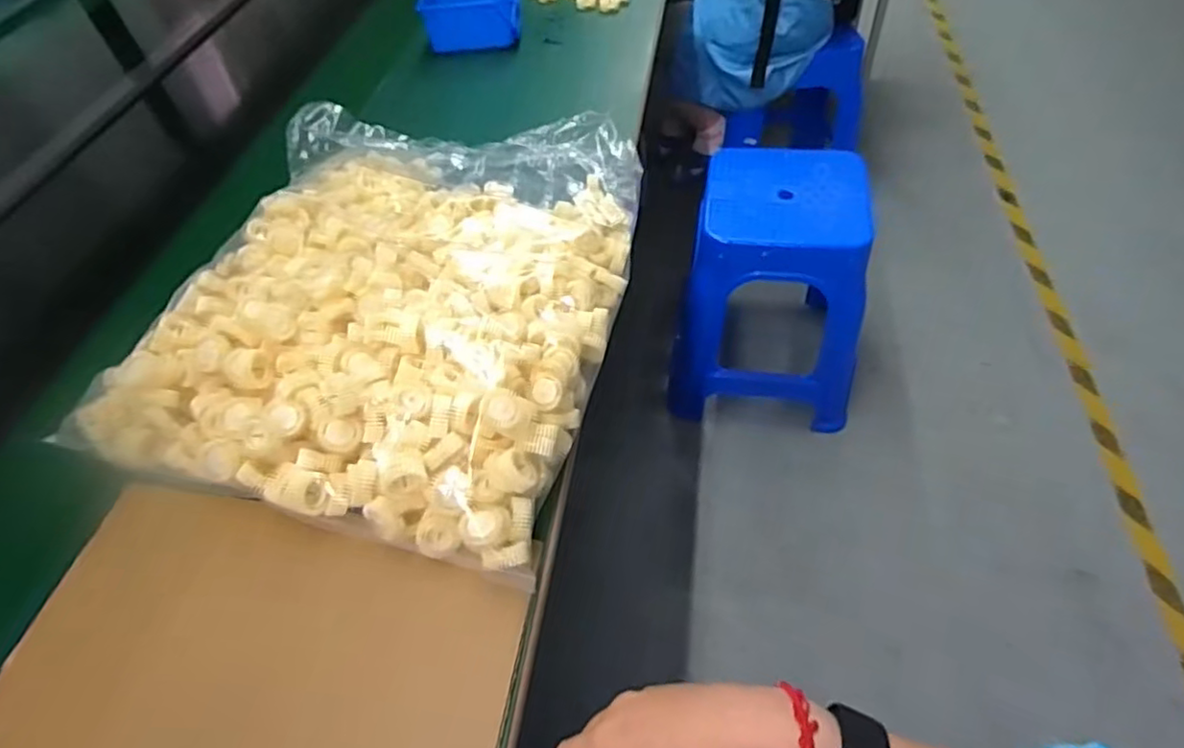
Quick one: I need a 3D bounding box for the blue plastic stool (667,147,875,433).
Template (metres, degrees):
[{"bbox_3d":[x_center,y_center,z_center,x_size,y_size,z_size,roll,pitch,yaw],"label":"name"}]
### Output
[{"bbox_3d":[0.366,-0.155,1.337,0.366,0.503,0.304,8,52,12],"label":"blue plastic stool"}]

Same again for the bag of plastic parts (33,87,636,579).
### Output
[{"bbox_3d":[-0.180,-0.096,0.619,0.399,0.081,0.492,8,52,12],"label":"bag of plastic parts"}]

